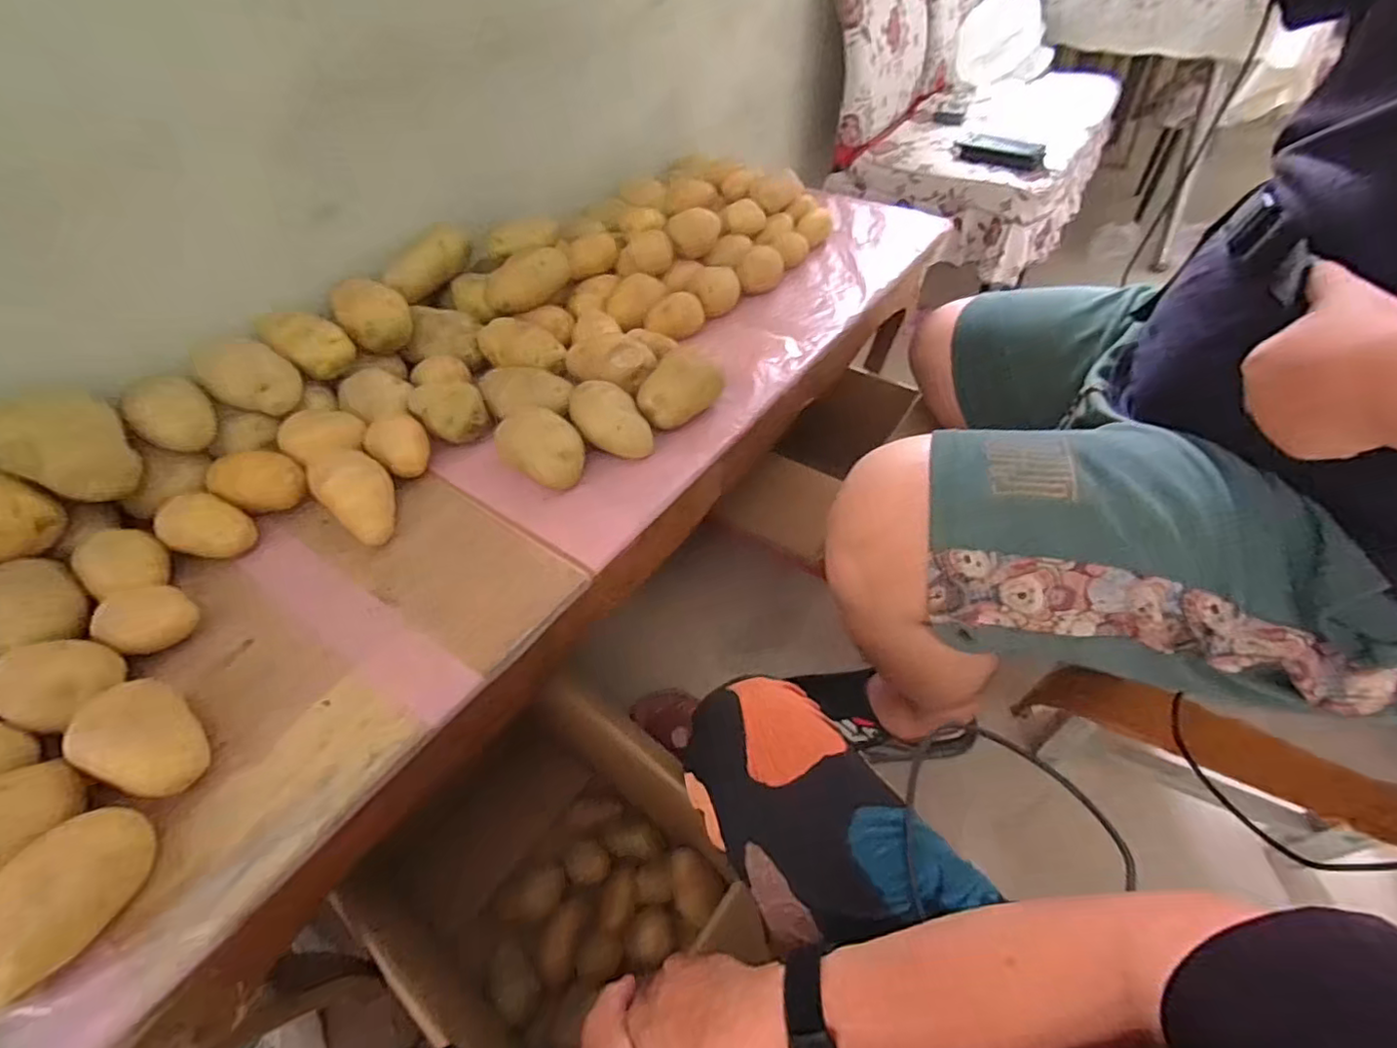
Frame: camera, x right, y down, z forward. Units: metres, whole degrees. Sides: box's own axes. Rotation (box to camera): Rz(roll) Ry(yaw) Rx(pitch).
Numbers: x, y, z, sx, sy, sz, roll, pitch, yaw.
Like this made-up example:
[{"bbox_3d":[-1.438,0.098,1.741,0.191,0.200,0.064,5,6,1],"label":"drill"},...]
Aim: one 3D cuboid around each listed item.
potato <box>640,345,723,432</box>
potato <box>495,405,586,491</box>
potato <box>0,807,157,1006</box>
[{"bbox_3d":[-0.020,-0.131,0.603,0.054,0.050,0.088,29,56,26],"label":"potato"},{"bbox_3d":[-0.144,-0.075,0.557,0.087,0.054,0.054,32,58,28],"label":"potato"},{"bbox_3d":[-0.352,0.202,0.329,0.052,0.059,0.088,14,51,15],"label":"potato"}]

